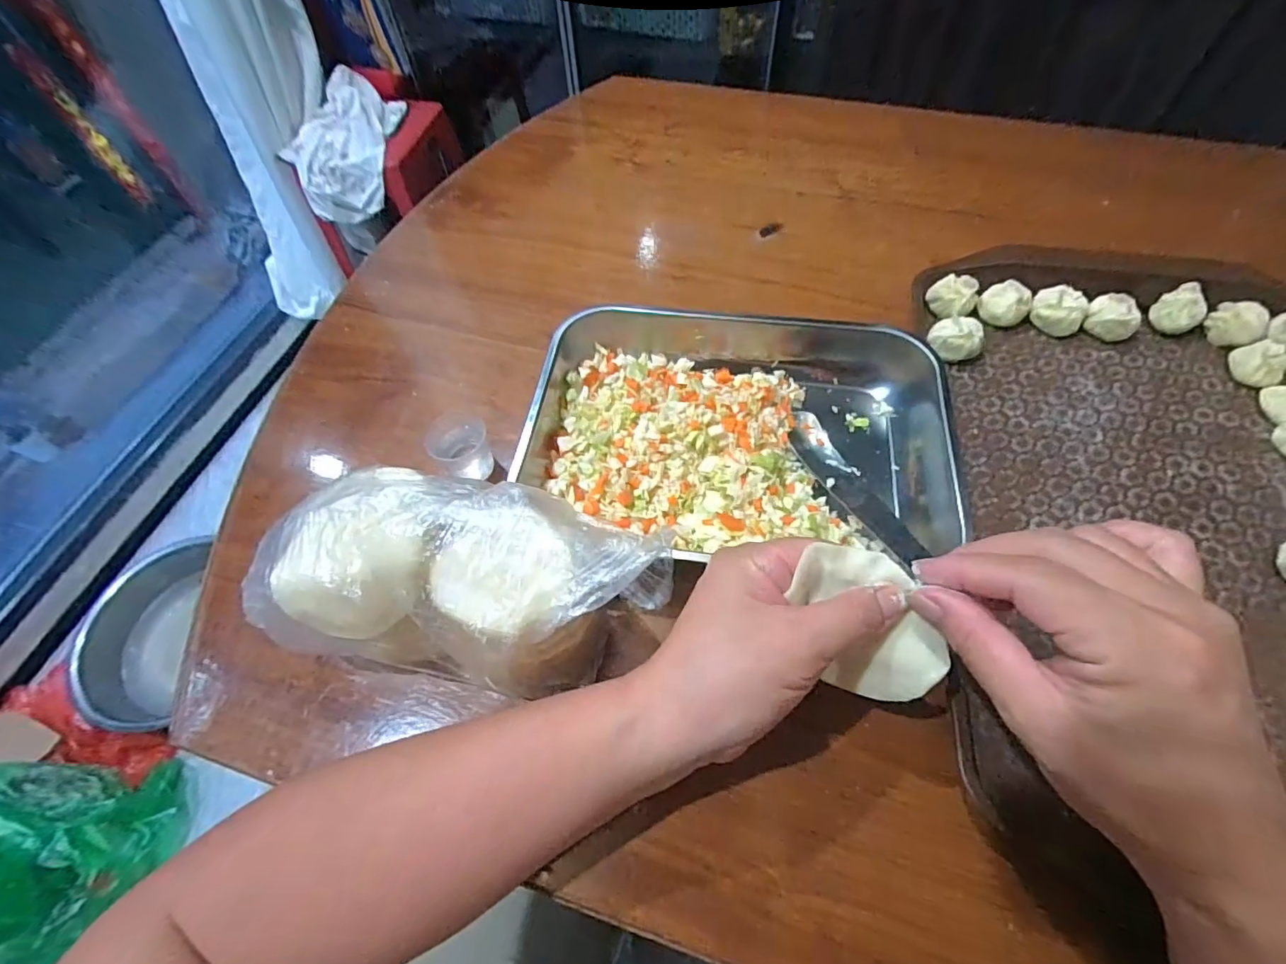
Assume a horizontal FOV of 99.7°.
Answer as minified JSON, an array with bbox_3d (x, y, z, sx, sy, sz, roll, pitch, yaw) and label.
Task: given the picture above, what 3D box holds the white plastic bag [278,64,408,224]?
[{"bbox_3d":[-0.709,-0.823,1.320,0.228,0.173,0.352,-1,59,2],"label":"white plastic bag"}]

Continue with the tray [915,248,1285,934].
[{"bbox_3d":[0.328,0.016,0.314,0.284,0.036,0.409,7,58,7],"label":"tray"}]

